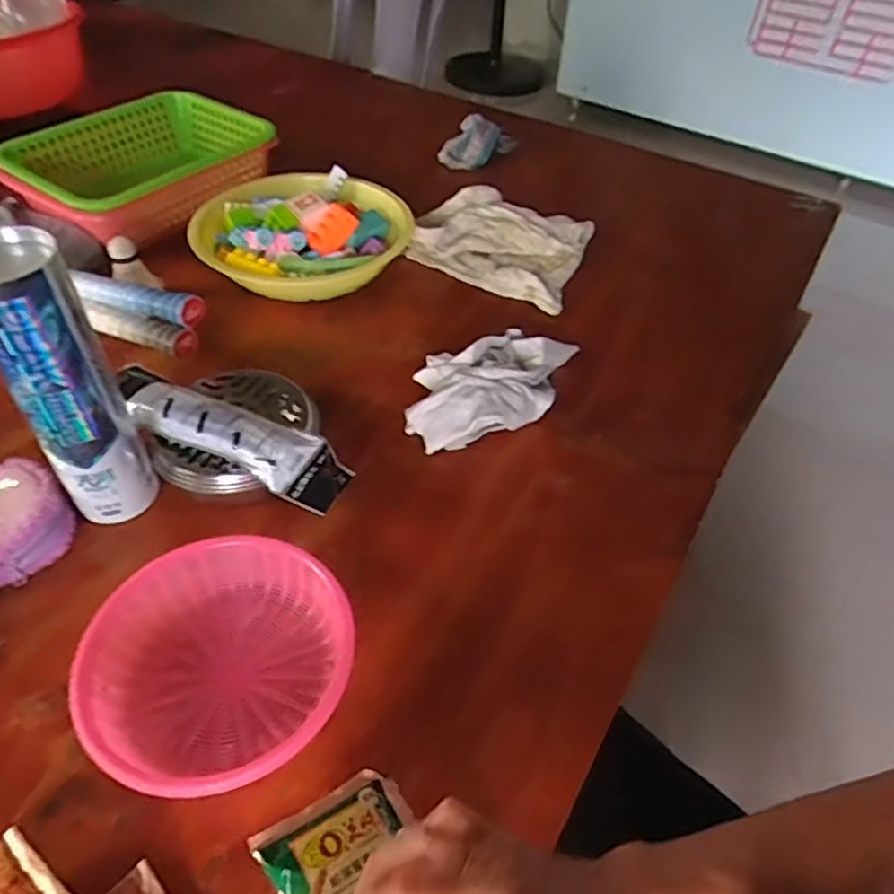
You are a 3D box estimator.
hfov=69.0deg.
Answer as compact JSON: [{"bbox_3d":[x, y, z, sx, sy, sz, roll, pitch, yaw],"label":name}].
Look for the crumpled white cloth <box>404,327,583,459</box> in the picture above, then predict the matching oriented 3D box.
[{"bbox_3d":[0.052,-0.064,0.637,0.196,0.050,0.103,-24,53,-23],"label":"crumpled white cloth"}]

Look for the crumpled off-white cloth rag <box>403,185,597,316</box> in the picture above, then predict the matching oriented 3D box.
[{"bbox_3d":[0.062,-0.265,0.833,0.220,0.030,0.198,16,49,13],"label":"crumpled off-white cloth rag"}]

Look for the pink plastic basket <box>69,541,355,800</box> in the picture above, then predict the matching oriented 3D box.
[{"bbox_3d":[-0.155,0.140,0.440,0.150,0.047,0.167,36,55,27],"label":"pink plastic basket"}]

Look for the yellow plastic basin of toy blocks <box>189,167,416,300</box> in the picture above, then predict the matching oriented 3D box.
[{"bbox_3d":[-0.169,-0.253,0.784,0.252,0.078,0.234,1,47,-1],"label":"yellow plastic basin of toy blocks"}]

